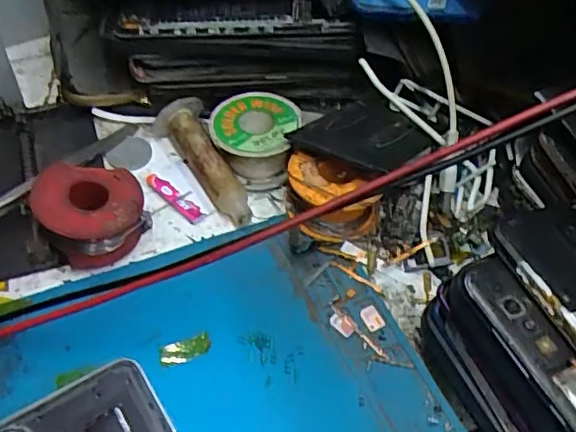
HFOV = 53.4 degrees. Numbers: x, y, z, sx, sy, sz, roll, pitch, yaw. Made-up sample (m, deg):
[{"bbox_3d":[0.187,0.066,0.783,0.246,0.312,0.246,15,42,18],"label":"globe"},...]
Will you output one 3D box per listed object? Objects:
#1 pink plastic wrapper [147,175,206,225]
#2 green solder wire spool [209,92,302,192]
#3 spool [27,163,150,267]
[{"bbox_3d":[-0.065,-0.010,0.330,0.044,0.005,0.010,38,60,24],"label":"pink plastic wrapper"},{"bbox_3d":[-0.020,-0.047,0.346,0.050,0.030,0.054,1,52,-2],"label":"green solder wire spool"},{"bbox_3d":[-0.103,-0.002,0.296,0.054,0.028,0.049,5,49,-14],"label":"spool"}]

